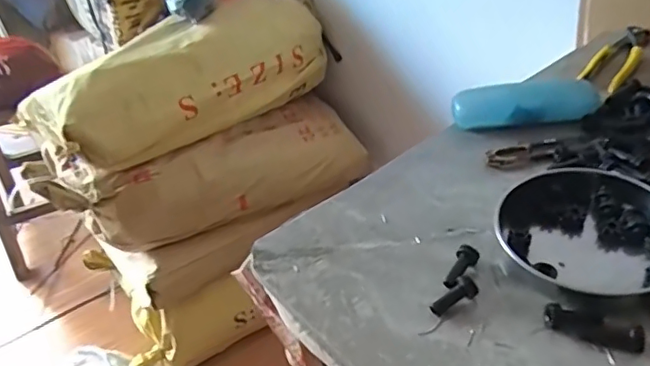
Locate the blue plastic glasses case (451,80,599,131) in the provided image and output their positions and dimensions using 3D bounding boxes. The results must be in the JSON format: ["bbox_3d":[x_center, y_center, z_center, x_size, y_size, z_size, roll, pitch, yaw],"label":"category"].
[{"bbox_3d":[0.219,-0.089,0.600,0.160,0.033,0.045,-8,38,0],"label":"blue plastic glasses case"}]

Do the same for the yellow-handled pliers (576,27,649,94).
[{"bbox_3d":[0.355,-0.156,0.679,0.047,0.010,0.176,20,46,31],"label":"yellow-handled pliers"}]

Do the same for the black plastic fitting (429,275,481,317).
[{"bbox_3d":[0.097,0.085,0.421,0.039,0.015,0.013,-23,40,-18],"label":"black plastic fitting"}]

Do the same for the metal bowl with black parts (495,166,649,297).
[{"bbox_3d":[0.213,0.035,0.449,0.135,0.031,0.126,-5,38,4],"label":"metal bowl with black parts"}]

